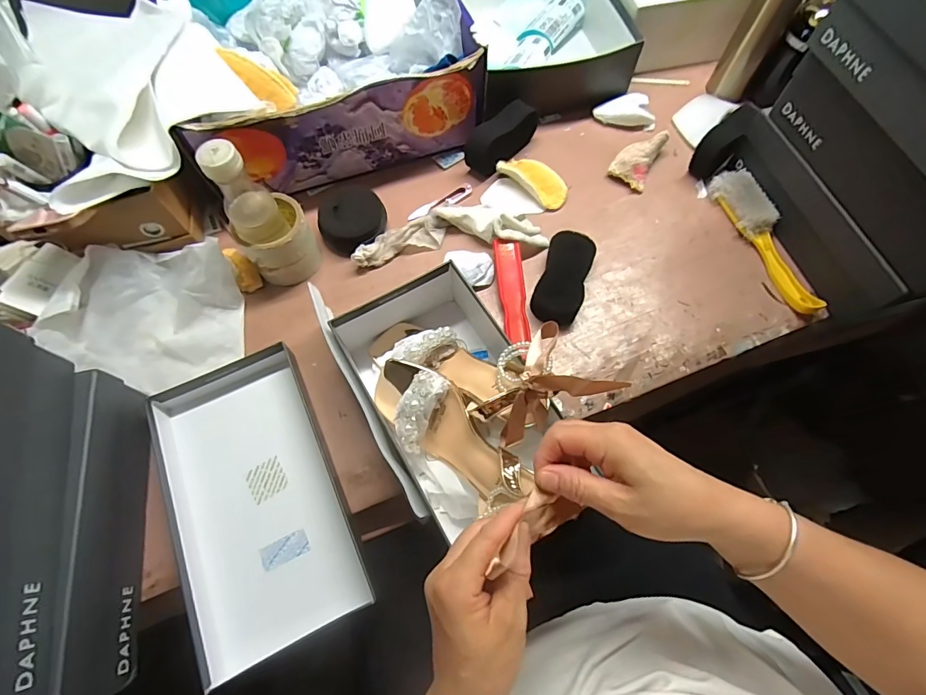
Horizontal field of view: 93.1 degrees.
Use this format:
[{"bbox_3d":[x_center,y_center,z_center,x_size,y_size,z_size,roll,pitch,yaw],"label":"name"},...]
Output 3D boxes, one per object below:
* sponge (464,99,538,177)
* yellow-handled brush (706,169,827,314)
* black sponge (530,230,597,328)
[{"bbox_3d":[0.057,-0.314,0.655,0.052,0.055,0.119,35,71,14],"label":"sponge"},{"bbox_3d":[0.420,-0.152,0.601,0.052,0.034,0.231,-16,68,-7],"label":"yellow-handled brush"},{"bbox_3d":[0.135,-0.092,0.583,0.062,0.029,0.127,18,68,8],"label":"black sponge"}]

